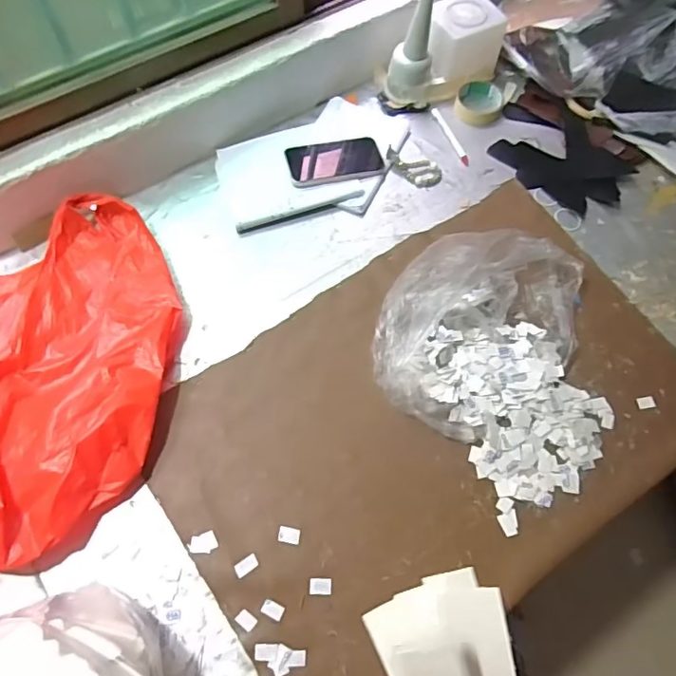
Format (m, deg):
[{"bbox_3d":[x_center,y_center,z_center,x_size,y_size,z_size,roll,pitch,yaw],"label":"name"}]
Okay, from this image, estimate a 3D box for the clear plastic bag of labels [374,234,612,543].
[{"bbox_3d":[0.230,0.016,0.701,0.314,0.101,0.332,-35,70,-15],"label":"clear plastic bag of labels"}]

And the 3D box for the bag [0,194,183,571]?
[{"bbox_3d":[-0.397,0.036,0.667,0.438,0.111,0.424,-31,69,-14],"label":"bag"}]

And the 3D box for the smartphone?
[{"bbox_3d":[-0.005,-0.290,0.871,0.153,0.011,0.078,-13,74,-13],"label":"smartphone"}]

